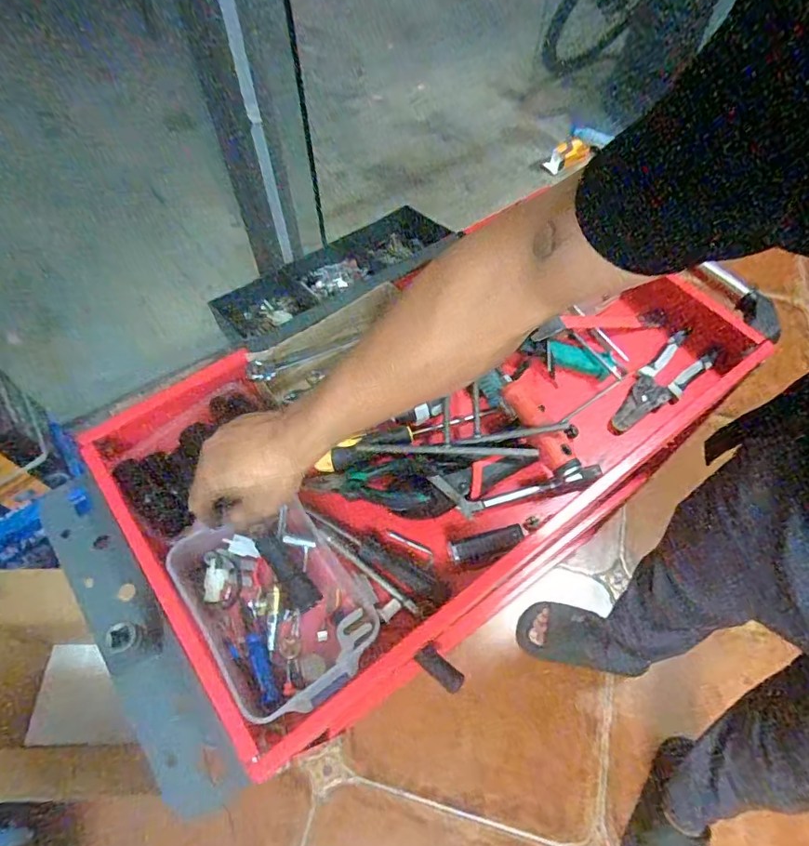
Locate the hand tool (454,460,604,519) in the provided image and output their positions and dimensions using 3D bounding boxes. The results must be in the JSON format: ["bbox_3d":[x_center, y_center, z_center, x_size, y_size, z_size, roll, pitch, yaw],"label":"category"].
[{"bbox_3d":[0.127,0.065,0.536,0.152,0.020,0.024,-16,62,-10],"label":"hand tool"}]

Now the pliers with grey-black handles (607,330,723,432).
[{"bbox_3d":[0.294,-0.046,0.608,0.179,0.022,0.052,-39,68,-21],"label":"pliers with grey-black handles"}]

